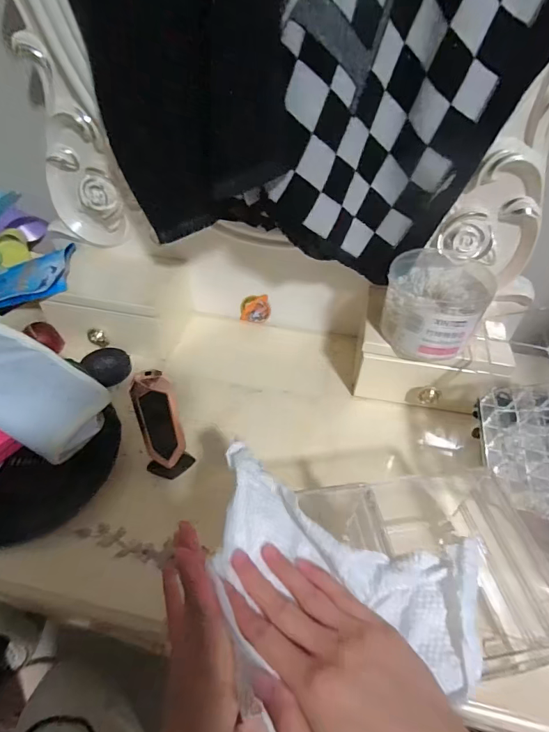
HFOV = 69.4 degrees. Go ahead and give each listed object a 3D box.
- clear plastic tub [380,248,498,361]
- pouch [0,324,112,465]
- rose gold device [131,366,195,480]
[{"bbox_3d":[0.194,-0.077,0.490,0.113,0.085,0.139,21,47,18],"label":"clear plastic tub"},{"bbox_3d":[-0.284,0.014,0.427,0.207,0.043,0.101,31,46,-1],"label":"pouch"},{"bbox_3d":[-0.115,0.062,0.411,0.042,0.137,0.027,-30,53,-30],"label":"rose gold device"}]

